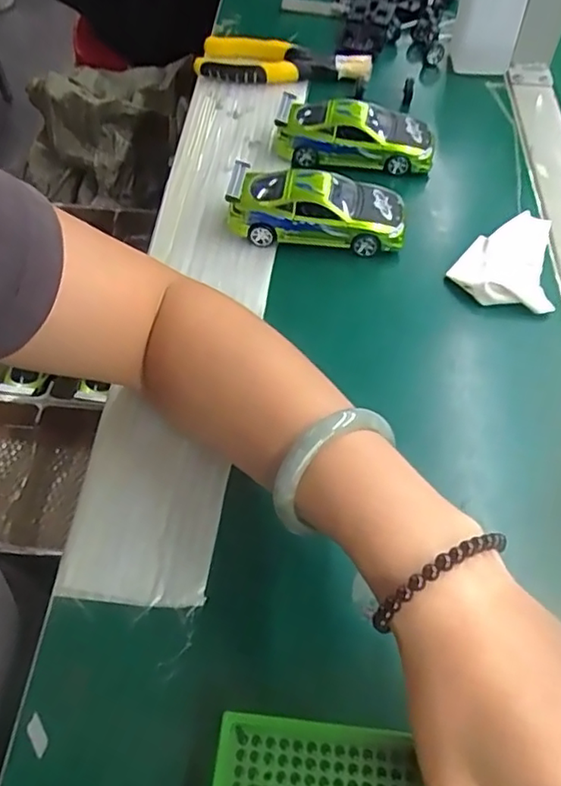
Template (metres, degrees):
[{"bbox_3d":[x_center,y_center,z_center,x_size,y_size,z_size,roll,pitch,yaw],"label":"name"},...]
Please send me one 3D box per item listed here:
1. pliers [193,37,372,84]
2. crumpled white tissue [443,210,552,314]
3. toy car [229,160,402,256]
[{"bbox_3d":[0.003,-0.327,0.595,0.168,0.018,0.055,7,56,5],"label":"pliers"},{"bbox_3d":[0.162,-0.102,0.442,0.069,0.018,0.096,9,56,6],"label":"crumpled white tissue"},{"bbox_3d":[0.026,-0.137,0.454,0.132,0.043,0.054,6,56,4],"label":"toy car"}]

